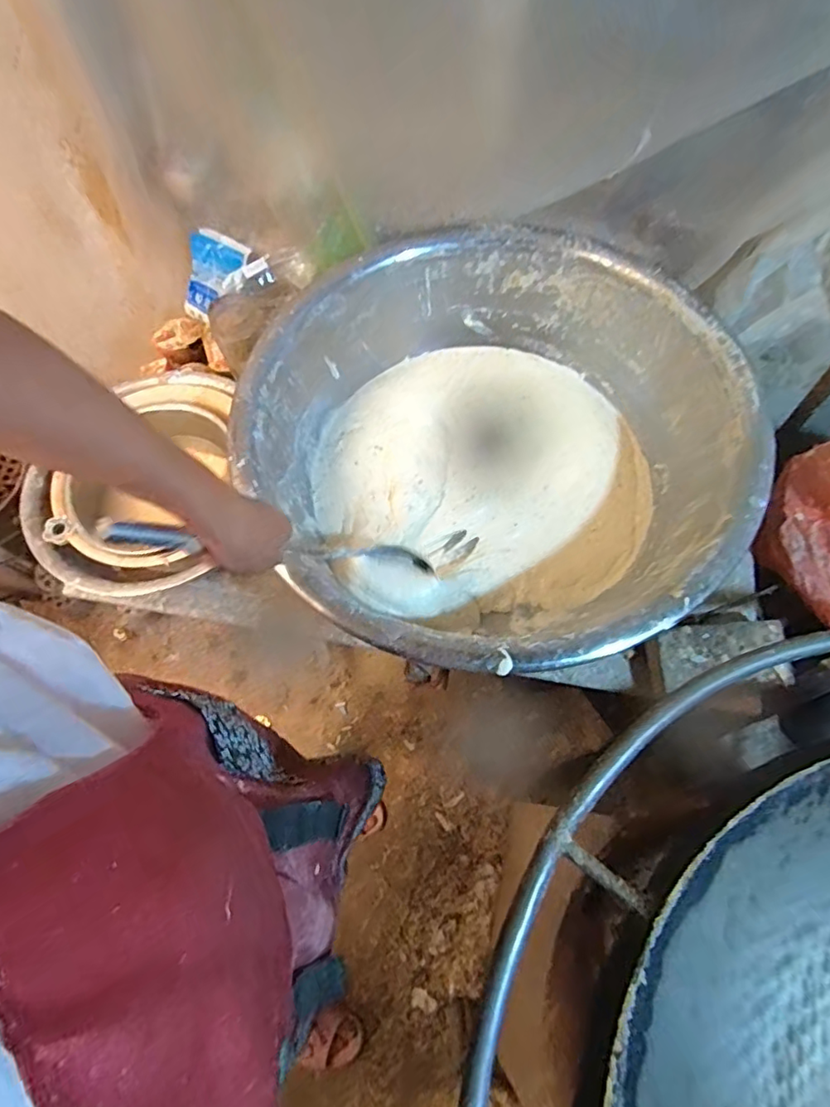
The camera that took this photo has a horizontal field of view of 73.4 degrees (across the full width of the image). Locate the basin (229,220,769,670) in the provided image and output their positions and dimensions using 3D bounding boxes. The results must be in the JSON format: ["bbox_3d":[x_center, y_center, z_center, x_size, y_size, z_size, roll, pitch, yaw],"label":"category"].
[{"bbox_3d":[0.095,-0.137,0.722,0.571,0.178,0.574,-1,66,2],"label":"basin"}]

